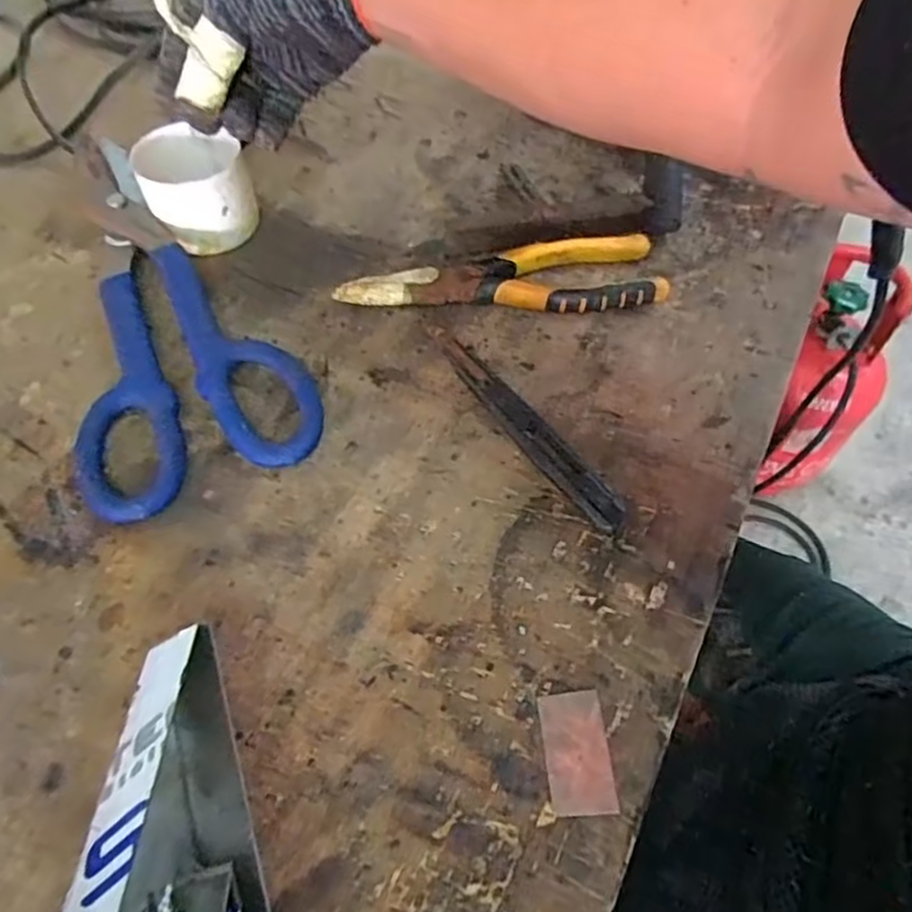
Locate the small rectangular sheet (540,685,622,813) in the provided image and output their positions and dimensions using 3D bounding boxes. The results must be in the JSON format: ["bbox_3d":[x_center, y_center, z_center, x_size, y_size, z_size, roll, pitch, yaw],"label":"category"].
[{"bbox_3d":[0.048,0.117,0.273,0.025,0.004,0.044,-4,57,-3],"label":"small rectangular sheet"}]

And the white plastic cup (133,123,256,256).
[{"bbox_3d":[-0.163,-0.168,0.432,0.062,0.047,0.065,0,57,0],"label":"white plastic cup"}]

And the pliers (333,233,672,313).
[{"bbox_3d":[0.027,-0.106,0.411,0.186,0.019,0.050,-2,57,-2],"label":"pliers"}]

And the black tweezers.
[{"bbox_3d":[0.032,-0.020,0.358,0.023,0.012,0.152,-33,63,-20],"label":"black tweezers"}]

